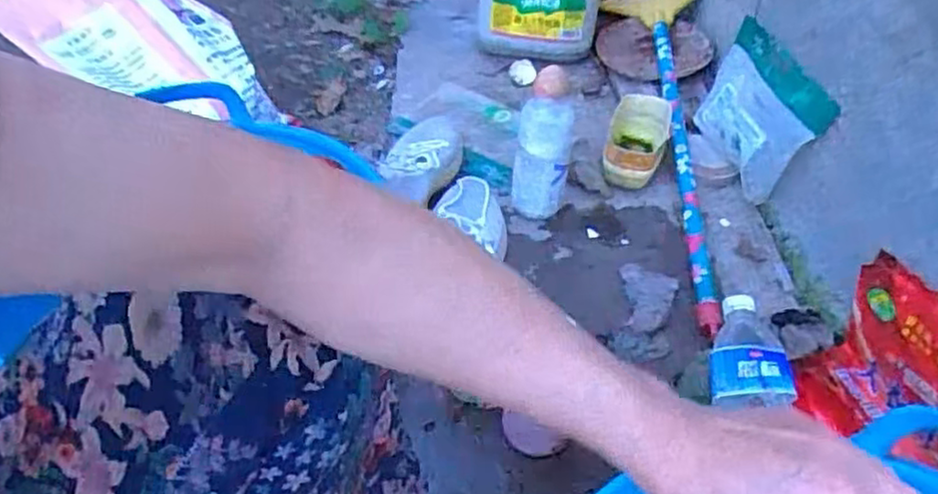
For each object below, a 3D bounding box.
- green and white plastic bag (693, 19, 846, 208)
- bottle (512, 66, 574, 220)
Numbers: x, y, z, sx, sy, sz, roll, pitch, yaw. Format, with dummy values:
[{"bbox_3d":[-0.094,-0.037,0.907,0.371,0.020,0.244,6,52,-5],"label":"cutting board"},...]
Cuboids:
[{"bbox_3d":[0.374,-0.187,0.941,0.025,0.152,0.225,12,39,-22],"label":"green and white plastic bag"},{"bbox_3d":[0.092,-0.124,0.864,0.067,0.196,0.062,11,44,6],"label":"bottle"}]

